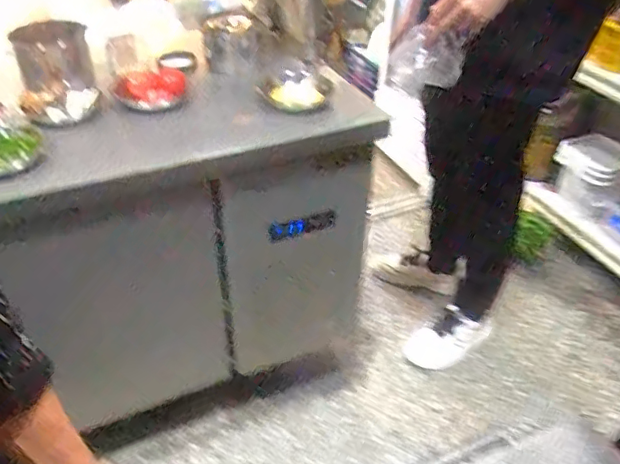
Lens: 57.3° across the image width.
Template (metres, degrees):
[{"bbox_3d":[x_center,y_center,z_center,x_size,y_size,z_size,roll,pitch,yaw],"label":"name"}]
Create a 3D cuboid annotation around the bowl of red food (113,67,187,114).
[{"bbox_3d":[-0.305,-0.272,1.092,0.132,0.052,0.106,-10,40,-14],"label":"bowl of red food"}]

